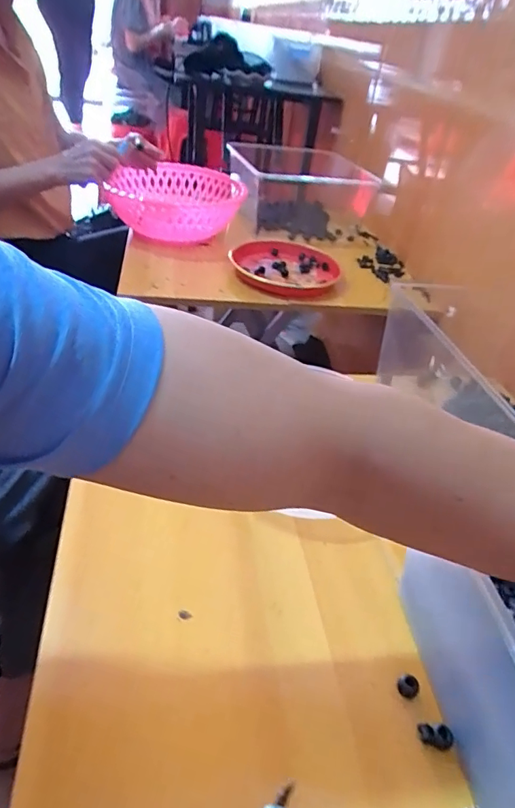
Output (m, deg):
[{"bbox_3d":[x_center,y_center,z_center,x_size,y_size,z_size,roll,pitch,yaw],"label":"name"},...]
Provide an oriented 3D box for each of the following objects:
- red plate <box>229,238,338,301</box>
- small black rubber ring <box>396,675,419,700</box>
[{"bbox_3d":[0.050,-0.271,0.965,0.201,0.037,0.206,5,38,-4],"label":"red plate"},{"bbox_3d":[0.113,0.212,0.364,0.015,0.013,0.012,32,44,28],"label":"small black rubber ring"}]

